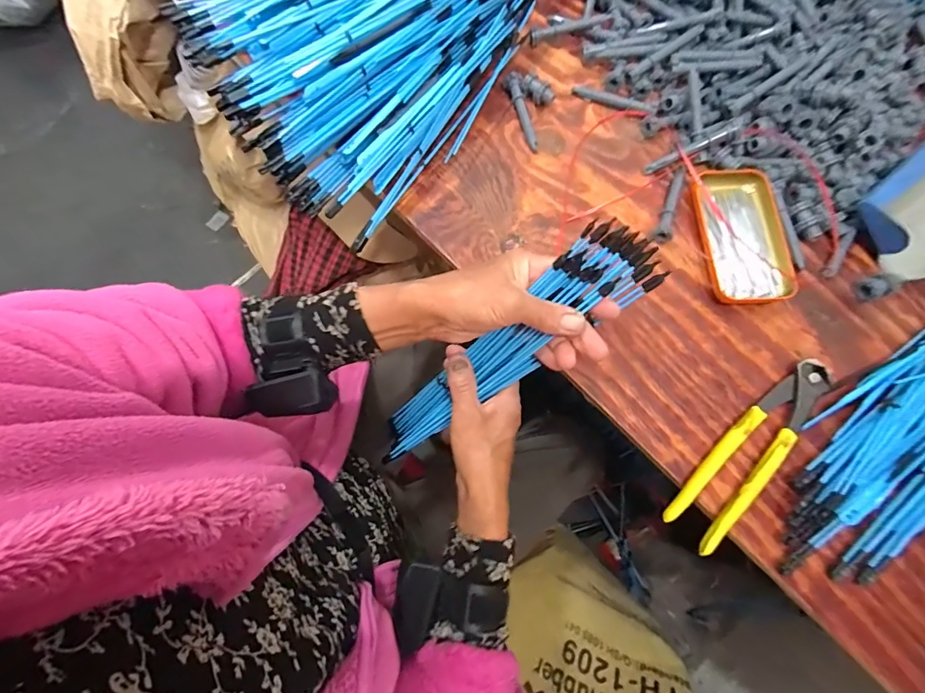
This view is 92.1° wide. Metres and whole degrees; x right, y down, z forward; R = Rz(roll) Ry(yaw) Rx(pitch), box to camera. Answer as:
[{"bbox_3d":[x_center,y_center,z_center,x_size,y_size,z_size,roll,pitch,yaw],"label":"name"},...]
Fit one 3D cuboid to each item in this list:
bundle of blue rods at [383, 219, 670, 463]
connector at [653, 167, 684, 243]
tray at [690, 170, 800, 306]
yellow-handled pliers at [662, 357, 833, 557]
[{"bbox_3d":[0.027,0.013,0.411,0.054,0.326,0.059,-12,67,-51],"label":"bundle of blue rods"},{"bbox_3d":[0.217,-0.148,0.464,0.015,0.015,0.092,20,74,5],"label":"connector"},{"bbox_3d":[0.287,-0.114,0.453,0.088,0.018,0.148,-7,73,-3],"label":"tray"},{"bbox_3d":[0.256,0.089,0.394,0.046,0.015,0.201,44,77,11],"label":"yellow-handled pliers"}]

